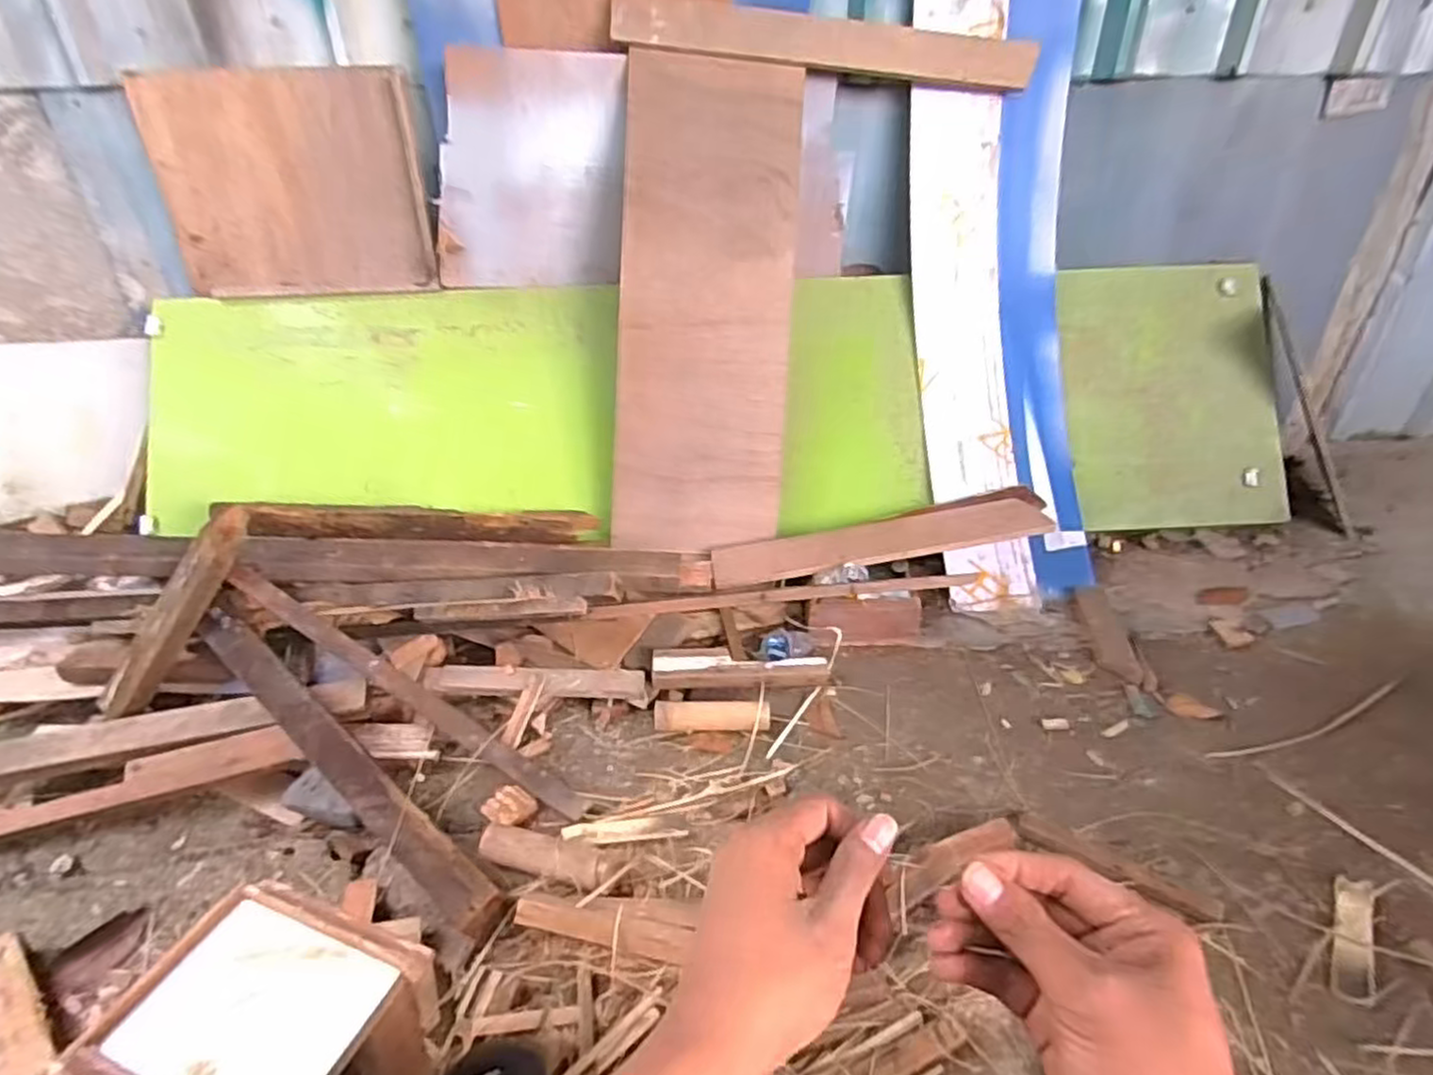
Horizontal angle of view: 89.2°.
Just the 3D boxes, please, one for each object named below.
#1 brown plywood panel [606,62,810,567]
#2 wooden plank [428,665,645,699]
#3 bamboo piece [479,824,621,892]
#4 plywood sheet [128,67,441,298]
[{"bbox_3d":[-0.019,-0.435,1.418,0.327,0.912,0.023,3,6,-2],"label":"brown plywood panel"},{"bbox_3d":[-0.317,0.243,1.256,0.385,0.027,0.060,2,33,4],"label":"wooden plank"},{"bbox_3d":[-0.229,0.432,0.978,0.194,0.045,0.051,10,36,13],"label":"bamboo piece"},{"bbox_3d":[-0.858,-0.717,1.489,0.527,0.406,0.031,-3,22,-2],"label":"plywood sheet"}]

